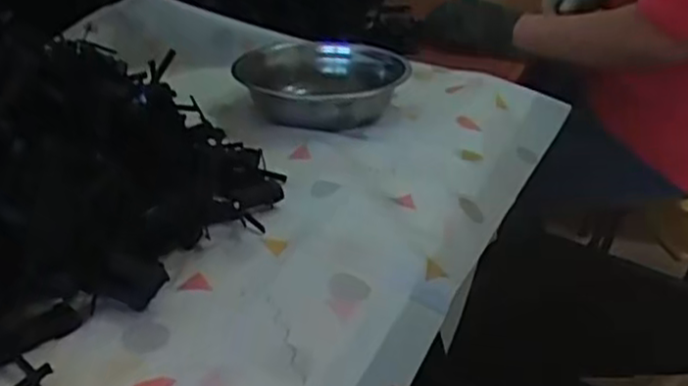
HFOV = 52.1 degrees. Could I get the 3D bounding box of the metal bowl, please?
[{"bbox_3d":[-0.027,-0.144,0.882,0.194,0.055,0.203,1,29,-1],"label":"metal bowl"}]

